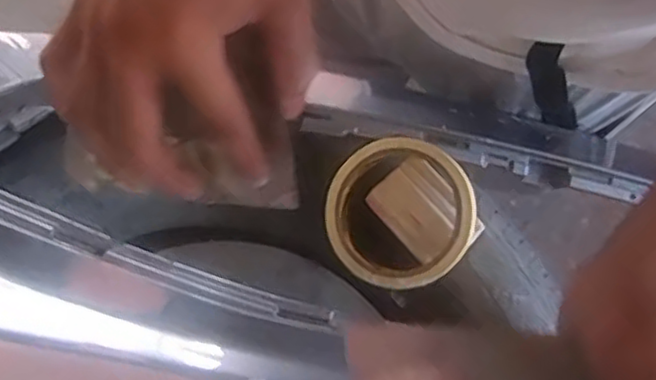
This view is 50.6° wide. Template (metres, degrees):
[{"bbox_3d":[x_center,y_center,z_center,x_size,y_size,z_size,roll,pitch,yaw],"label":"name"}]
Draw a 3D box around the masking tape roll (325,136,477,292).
[{"bbox_3d":[0.048,0.016,0.459,0.095,0.029,0.095,-37,76,13],"label":"masking tape roll"}]

